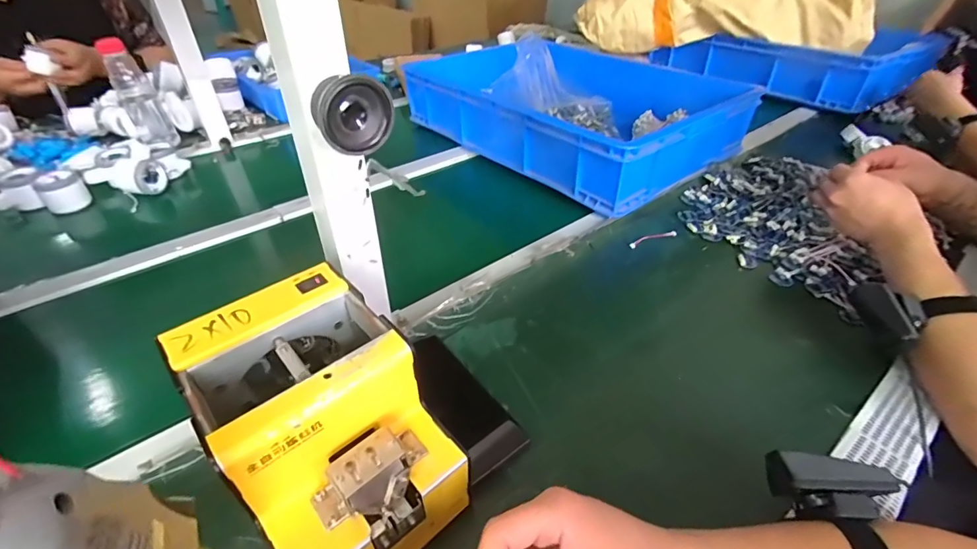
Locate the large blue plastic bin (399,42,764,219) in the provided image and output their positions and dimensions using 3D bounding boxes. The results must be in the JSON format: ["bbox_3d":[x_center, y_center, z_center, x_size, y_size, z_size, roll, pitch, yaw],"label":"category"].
[{"bbox_3d":[0.181,-0.356,0.907,0.445,0.118,0.567,-28,47,-30],"label":"large blue plastic bin"}]

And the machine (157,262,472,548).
[{"bbox_3d":[-0.115,0.114,0.323,0.120,0.146,0.177,-30,48,-31],"label":"machine"}]

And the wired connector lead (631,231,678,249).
[{"bbox_3d":[0.243,-0.054,0.655,0.083,0.007,0.015,-14,43,-17],"label":"wired connector lead"}]

